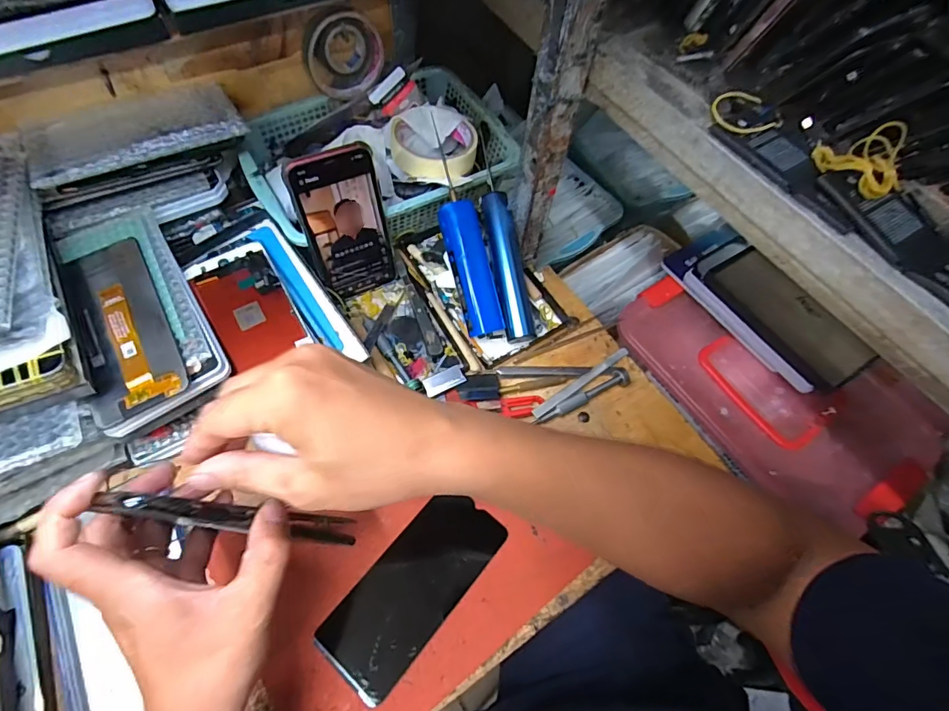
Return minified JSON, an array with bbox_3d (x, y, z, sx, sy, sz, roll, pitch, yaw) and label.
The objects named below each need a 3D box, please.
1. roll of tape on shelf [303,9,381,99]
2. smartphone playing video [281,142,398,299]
[{"bbox_3d":[-0.136,-0.318,0.505,0.079,0.075,0.031,-15,65,-11],"label":"roll of tape on shelf"},{"bbox_3d":[-0.120,-0.120,0.447,0.076,0.146,0.009,-24,51,-17],"label":"smartphone playing video"}]

